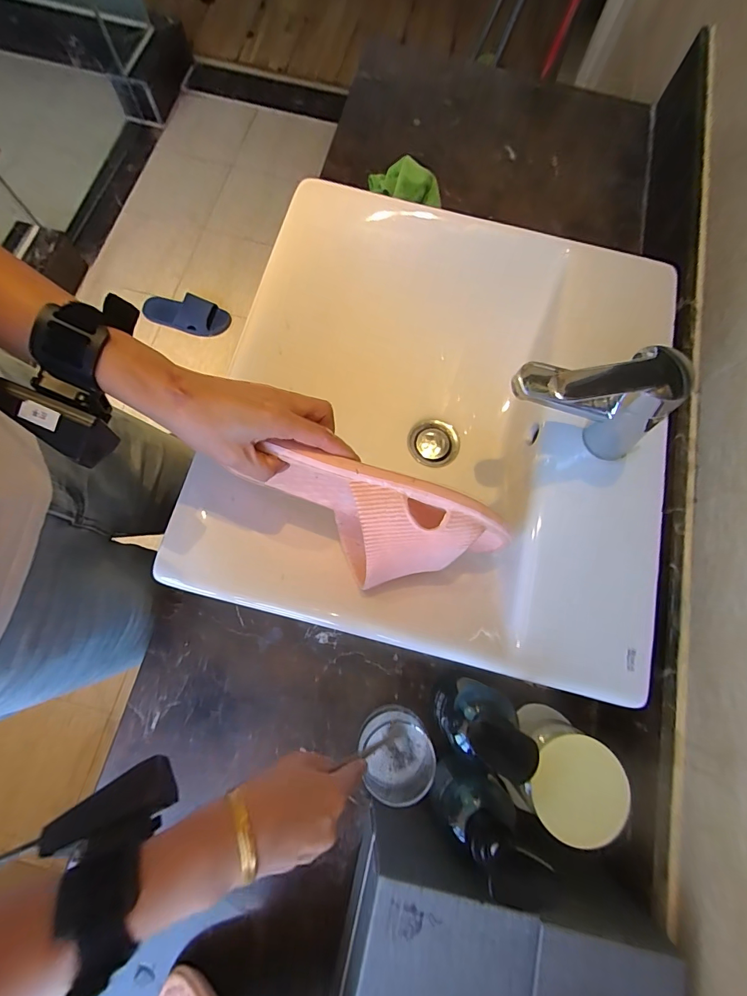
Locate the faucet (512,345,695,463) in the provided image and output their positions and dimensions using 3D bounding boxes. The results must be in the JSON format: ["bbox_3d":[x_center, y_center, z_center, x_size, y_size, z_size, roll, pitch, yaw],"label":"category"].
[{"bbox_3d":[0.184,-0.082,0.345,0.128,0.112,0.042,18,76,3],"label":"faucet"}]

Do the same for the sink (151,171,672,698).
[{"bbox_3d":[0.067,-0.080,0.458,0.428,0.146,0.465,13,75,1],"label":"sink"}]

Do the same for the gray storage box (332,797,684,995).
[{"bbox_3d":[0.092,0.385,0.343,0.241,0.139,0.197,14,75,2],"label":"gray storage box"}]

